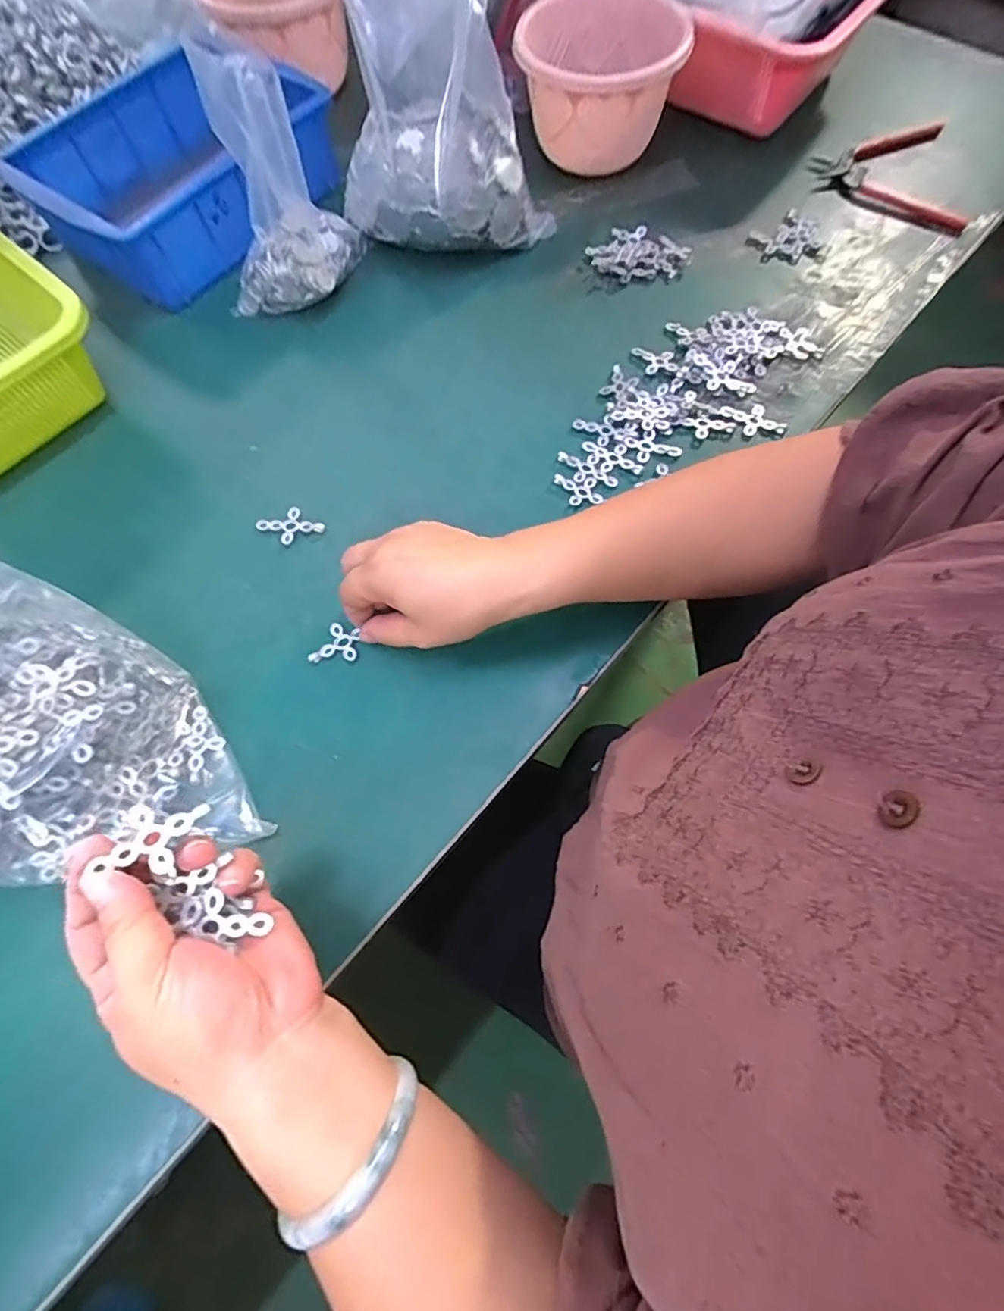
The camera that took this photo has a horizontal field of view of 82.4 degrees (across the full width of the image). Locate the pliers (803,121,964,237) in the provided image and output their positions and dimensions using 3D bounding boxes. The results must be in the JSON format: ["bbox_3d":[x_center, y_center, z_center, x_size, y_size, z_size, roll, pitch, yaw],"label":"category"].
[{"bbox_3d":[0.377,-0.477,0.563,0.139,0.015,0.170,4,68,2],"label":"pliers"}]

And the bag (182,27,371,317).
[{"bbox_3d":[-0.173,-0.351,0.435,0.113,0.155,0.069,-10,68,-3],"label":"bag"}]

